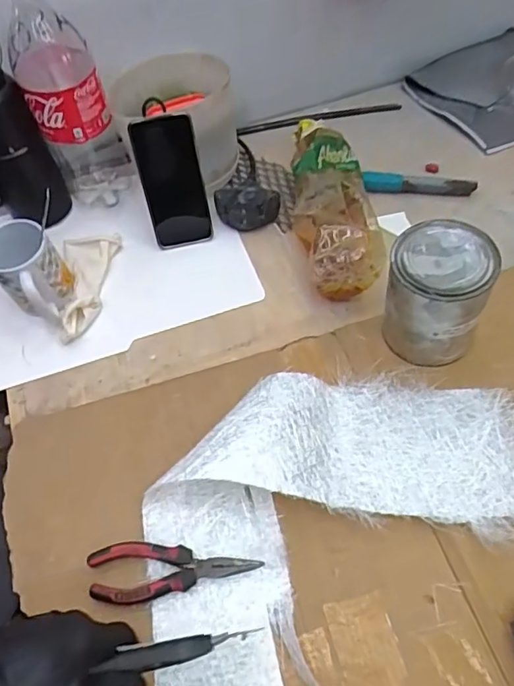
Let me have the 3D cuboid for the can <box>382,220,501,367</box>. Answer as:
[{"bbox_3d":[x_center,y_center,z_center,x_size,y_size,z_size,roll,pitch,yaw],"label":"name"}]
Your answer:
[{"bbox_3d":[0.193,-0.050,0.580,0.100,0.133,0.096,-1,59,2],"label":"can"}]

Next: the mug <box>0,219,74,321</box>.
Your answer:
[{"bbox_3d":[-0.283,-0.094,0.657,0.079,0.085,0.113,-32,62,-17],"label":"mug"}]

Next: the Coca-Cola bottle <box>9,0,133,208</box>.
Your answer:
[{"bbox_3d":[-0.240,-0.310,0.677,0.101,0.290,0.107,-19,59,-9],"label":"Coca-Cola bottle"}]

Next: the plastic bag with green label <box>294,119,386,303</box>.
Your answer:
[{"bbox_3d":[0.097,-0.196,0.713,0.099,0.073,0.296,-7,58,-2],"label":"plastic bag with green label"}]

